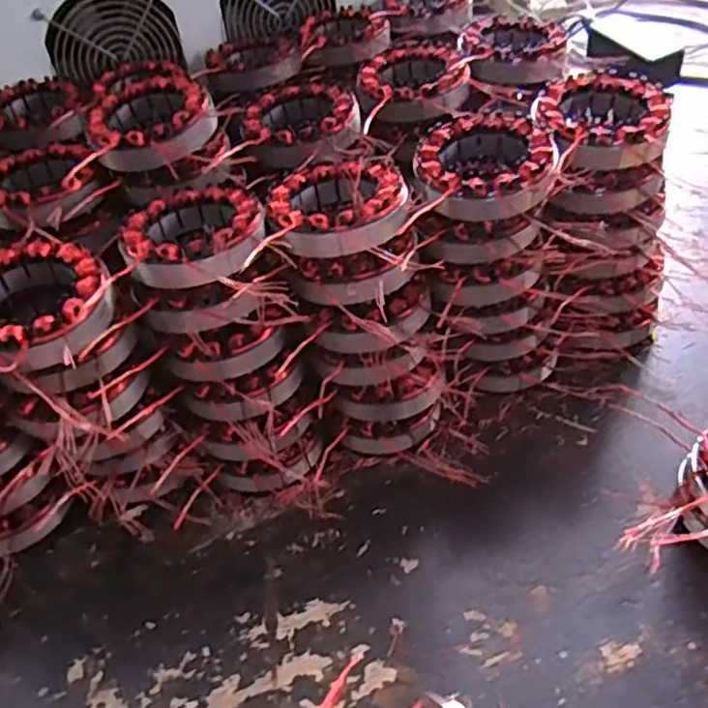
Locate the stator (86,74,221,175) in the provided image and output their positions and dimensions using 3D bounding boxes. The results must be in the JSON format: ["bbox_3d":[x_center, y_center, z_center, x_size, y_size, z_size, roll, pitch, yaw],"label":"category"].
[{"bbox_3d":[-0.138,-0.157,0.469,0.083,0.030,0.083,-19,45,-12],"label":"stator"}]

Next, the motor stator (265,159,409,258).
[{"bbox_3d":[-0.008,-0.093,0.420,0.085,0.026,0.088,-3,44,3],"label":"motor stator"}]

